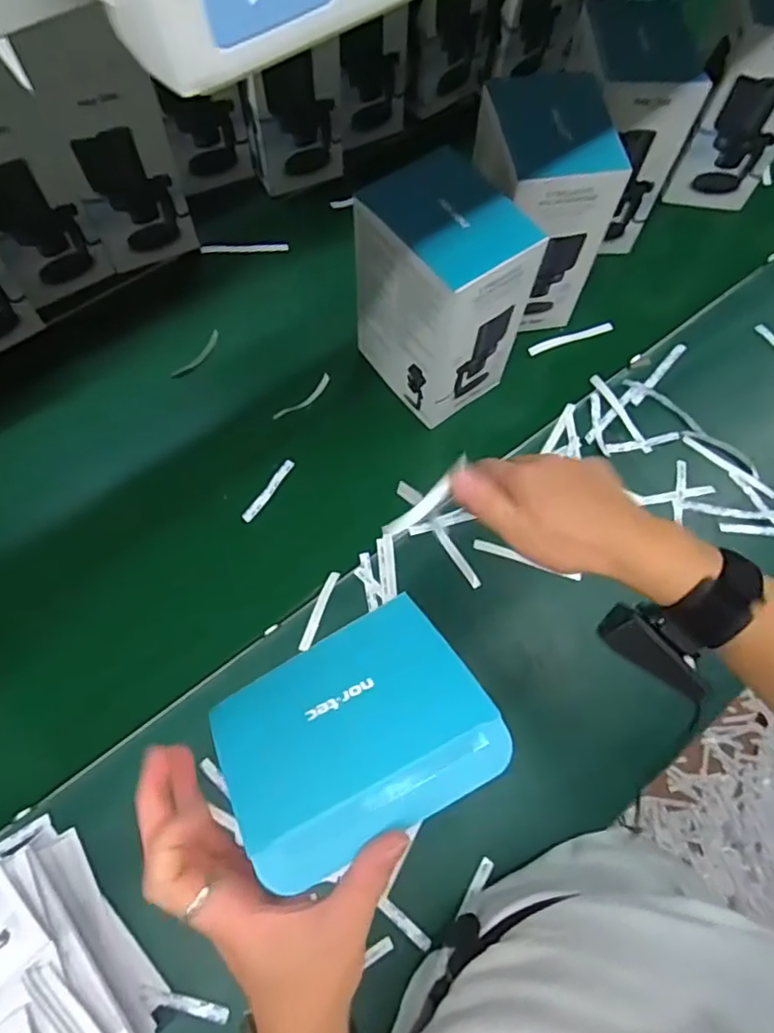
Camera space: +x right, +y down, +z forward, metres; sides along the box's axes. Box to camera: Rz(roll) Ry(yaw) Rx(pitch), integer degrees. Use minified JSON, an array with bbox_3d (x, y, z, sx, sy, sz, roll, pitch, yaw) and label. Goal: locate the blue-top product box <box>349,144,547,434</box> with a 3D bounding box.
[{"bbox_3d":[0.054,-0.237,0.667,0.124,0.219,0.154,-33,74,-13],"label":"blue-top product box"}]

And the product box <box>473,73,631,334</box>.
[{"bbox_3d":[0.168,-0.344,0.710,0.123,0.216,0.142,-8,70,-5],"label":"product box"}]

